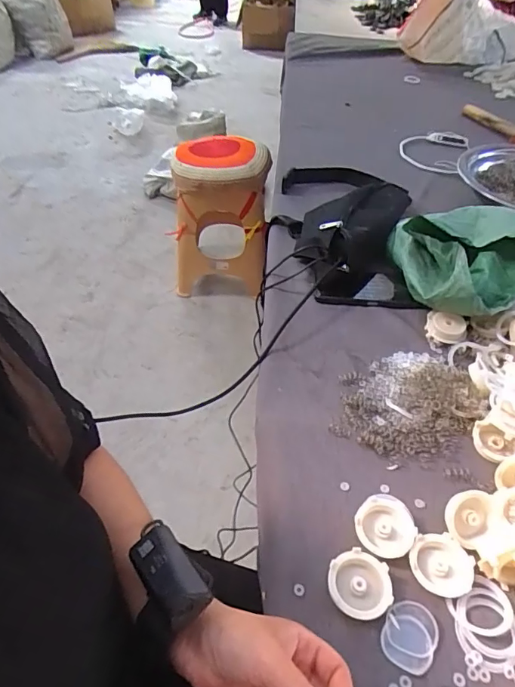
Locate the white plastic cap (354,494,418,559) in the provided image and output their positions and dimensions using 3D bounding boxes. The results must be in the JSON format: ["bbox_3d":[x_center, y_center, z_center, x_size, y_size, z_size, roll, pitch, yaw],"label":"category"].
[{"bbox_3d":[0.124,0.177,0.434,0.060,0.019,0.053,-27,52,-26],"label":"white plastic cap"}]

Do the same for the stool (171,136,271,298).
[{"bbox_3d":[-0.134,-0.429,1.642,0.318,0.528,0.322,1,45,-2],"label":"stool"}]

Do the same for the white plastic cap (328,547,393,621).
[{"bbox_3d":[0.090,0.212,0.397,0.054,0.015,0.051,1,45,-1],"label":"white plastic cap"}]

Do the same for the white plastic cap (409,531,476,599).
[{"bbox_3d":[0.168,0.202,0.413,0.051,0.015,0.054,1,45,-1],"label":"white plastic cap"}]

